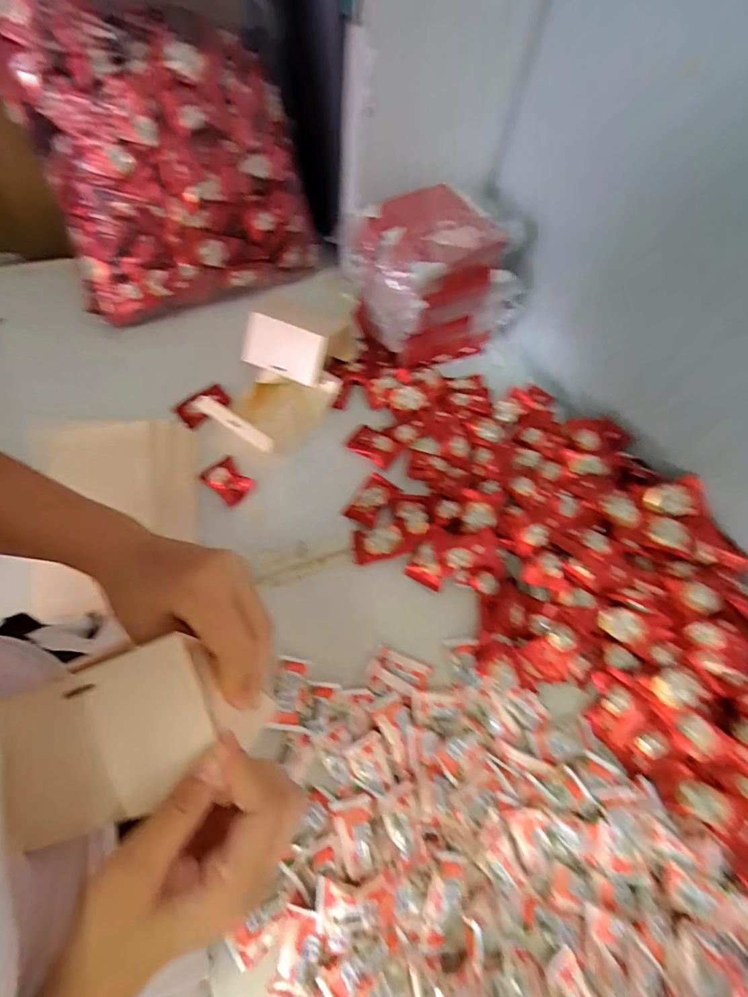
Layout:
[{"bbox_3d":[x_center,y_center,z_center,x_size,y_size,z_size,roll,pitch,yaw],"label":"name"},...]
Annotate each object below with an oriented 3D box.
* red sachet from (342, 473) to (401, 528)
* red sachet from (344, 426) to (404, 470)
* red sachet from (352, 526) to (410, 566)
[{"bbox_3d":[-0.003,0.001,0.647,0.047,0.010,0.081,29,65,15],"label":"red sachet"},{"bbox_3d":[0.002,-0.081,0.692,0.073,0.011,0.051,29,65,15],"label":"red sachet"},{"bbox_3d":[0.008,0.061,0.606,0.071,0.009,0.046,-7,62,-4],"label":"red sachet"}]

